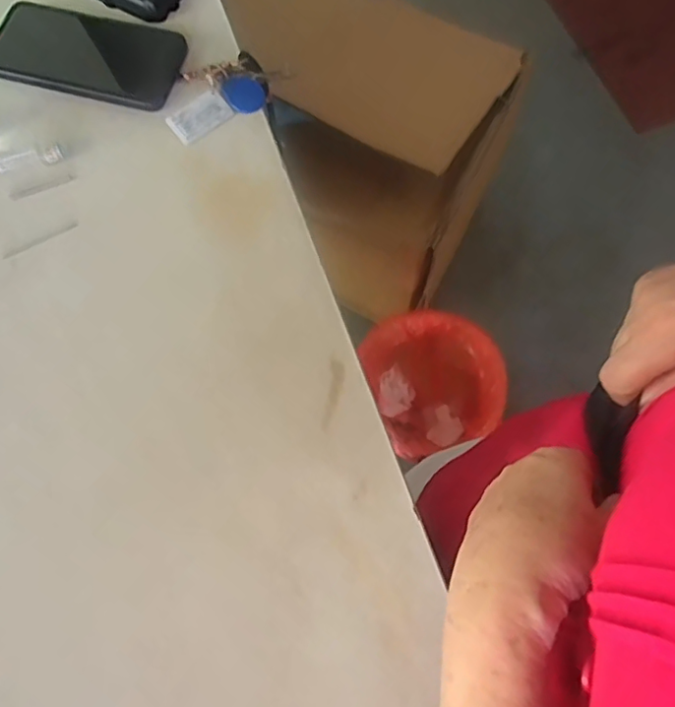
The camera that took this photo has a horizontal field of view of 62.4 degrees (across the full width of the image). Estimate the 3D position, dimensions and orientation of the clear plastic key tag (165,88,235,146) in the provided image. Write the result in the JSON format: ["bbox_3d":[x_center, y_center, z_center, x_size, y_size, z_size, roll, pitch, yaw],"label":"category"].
[{"bbox_3d":[-0.112,-0.193,0.452,0.048,0.007,0.031,-40,76,-9],"label":"clear plastic key tag"}]

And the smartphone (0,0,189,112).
[{"bbox_3d":[-0.213,-0.255,0.471,0.162,0.013,0.080,15,75,6],"label":"smartphone"}]

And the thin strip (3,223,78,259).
[{"bbox_3d":[-0.230,-0.088,0.432,0.060,0.004,0.005,-27,74,-6],"label":"thin strip"}]

